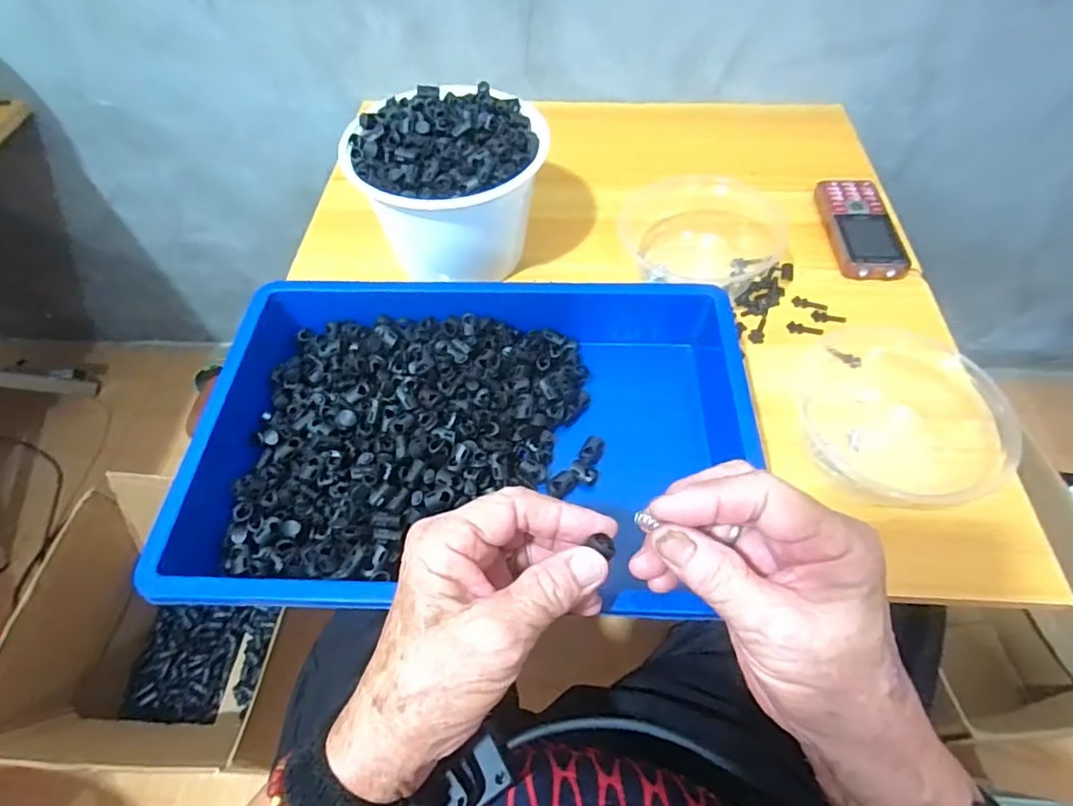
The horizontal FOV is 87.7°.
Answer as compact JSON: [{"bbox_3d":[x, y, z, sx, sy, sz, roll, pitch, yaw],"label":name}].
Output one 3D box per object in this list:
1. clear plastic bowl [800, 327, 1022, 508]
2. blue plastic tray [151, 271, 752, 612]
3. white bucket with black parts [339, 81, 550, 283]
[{"bbox_3d":[0.279,0.002,0.430,0.138,0.035,0.158,-1,57,1],"label":"clear plastic bowl"},{"bbox_3d":[-0.036,0.012,0.408,0.380,0.061,0.278,-2,57,0],"label":"blue plastic tray"},{"bbox_3d":[-0.076,-0.190,0.498,0.162,0.114,0.153,-11,57,-6],"label":"white bucket with black parts"}]

